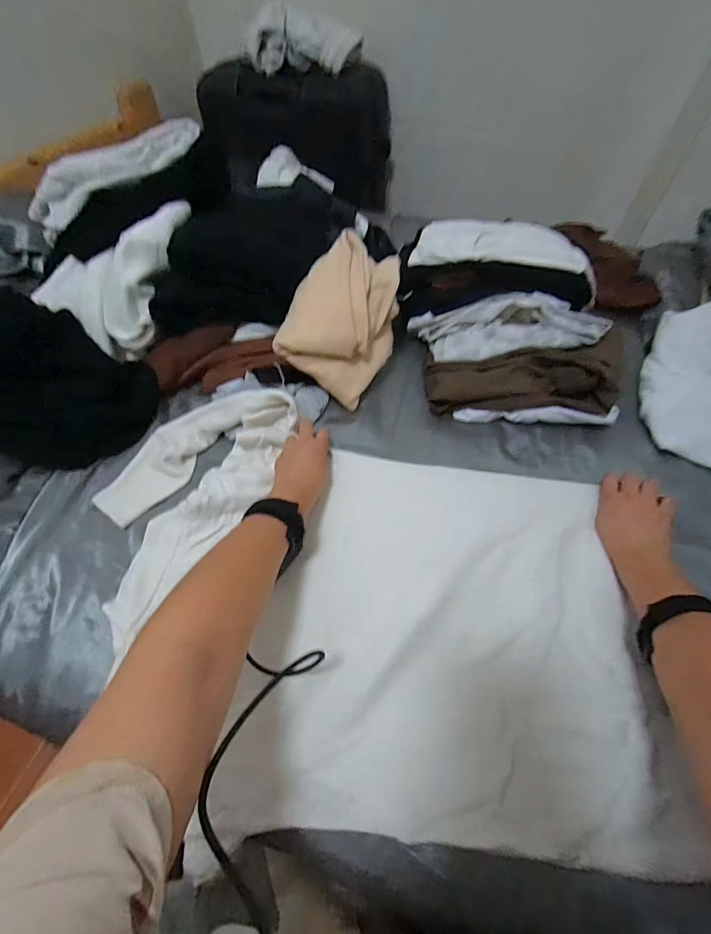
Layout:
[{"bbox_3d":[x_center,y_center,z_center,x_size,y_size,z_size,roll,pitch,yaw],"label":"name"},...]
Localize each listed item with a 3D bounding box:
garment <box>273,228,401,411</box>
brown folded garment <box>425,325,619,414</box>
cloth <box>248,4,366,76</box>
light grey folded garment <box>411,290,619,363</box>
[{"bbox_3d":[-0.016,-0.233,0.614,0.144,0.131,0.207,18,59,13],"label":"garment"},{"bbox_3d":[0.254,-0.133,0.595,0.272,0.076,0.113,1,57,2],"label":"brown folded garment"},{"bbox_3d":[-0.115,-0.996,0.918,0.286,0.094,0.088,-12,57,-6],"label":"cloth"},{"bbox_3d":[0.240,-0.225,0.628,0.277,0.075,0.107,2,57,2],"label":"light grey folded garment"}]

